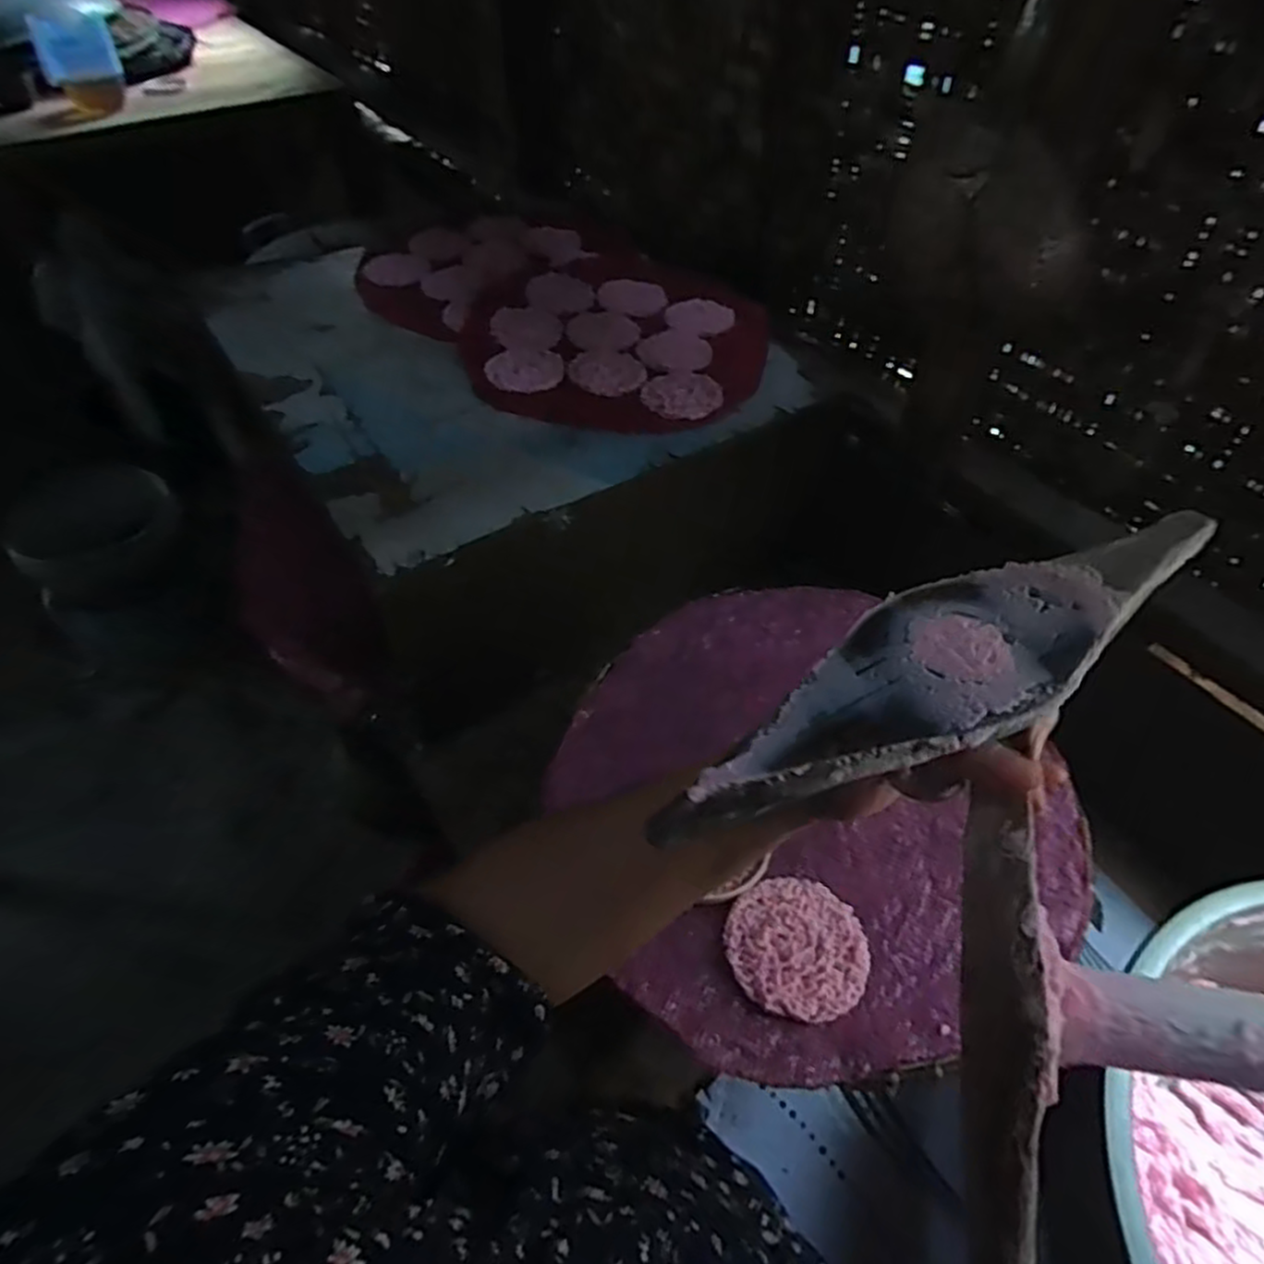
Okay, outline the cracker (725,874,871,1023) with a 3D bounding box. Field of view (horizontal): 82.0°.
[{"bbox_3d":[0.096,0.183,0.425,0.079,0.010,0.078,1,50,-2],"label":"cracker"}]

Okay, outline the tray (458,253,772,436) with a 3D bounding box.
[{"bbox_3d":[-0.020,-0.327,0.804,0.328,0.017,0.328,9,51,5],"label":"tray"}]

